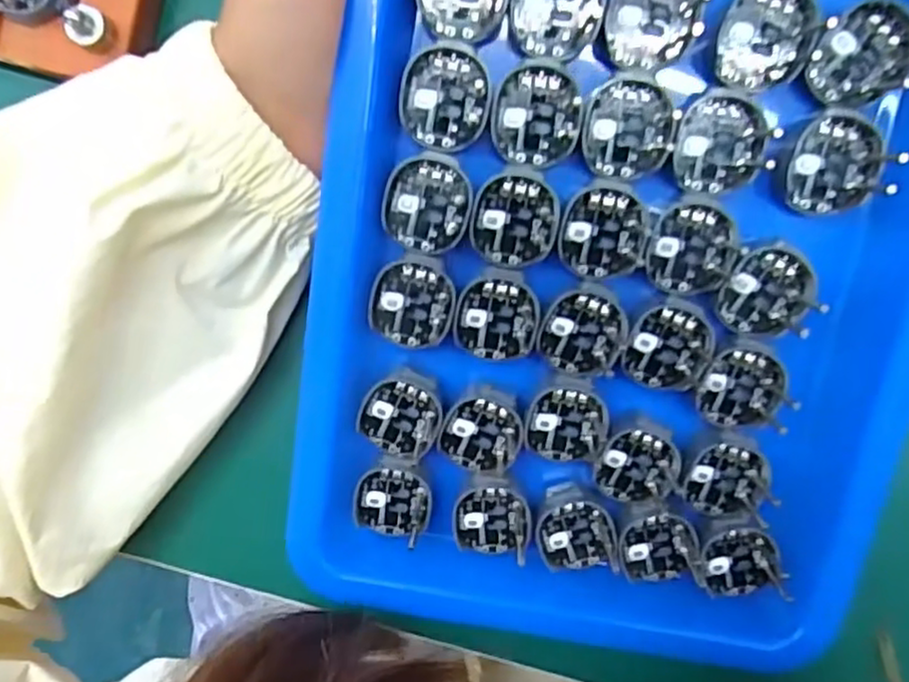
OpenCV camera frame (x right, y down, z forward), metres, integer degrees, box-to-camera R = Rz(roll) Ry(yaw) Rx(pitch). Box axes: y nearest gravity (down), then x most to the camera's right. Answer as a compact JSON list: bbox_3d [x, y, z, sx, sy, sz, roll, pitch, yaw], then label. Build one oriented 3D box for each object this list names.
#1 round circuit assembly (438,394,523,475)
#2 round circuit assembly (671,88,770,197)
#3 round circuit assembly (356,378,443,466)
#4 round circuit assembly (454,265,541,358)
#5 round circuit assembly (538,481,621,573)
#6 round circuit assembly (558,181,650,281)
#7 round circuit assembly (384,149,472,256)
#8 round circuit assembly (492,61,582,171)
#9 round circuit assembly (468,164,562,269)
[{"bbox_3d":[0.009,0.029,0.224,0.026,0.008,0.026,0,103,1],"label":"round circuit assembly"},{"bbox_3d":[0.076,-0.056,0.200,0.027,0.004,0.027,15,103,0],"label":"round circuit assembly"},{"bbox_3d":[-0.017,0.025,0.223,0.025,0.009,0.024,0,86,-2],"label":"round circuit assembly"},{"bbox_3d":[0.013,-0.008,0.214,0.024,0.008,0.027,2,102,-1],"label":"round circuit assembly"},{"bbox_3d":[0.040,0.062,0.229,0.025,0.008,0.029,-5,86,-2],"label":"round circuit assembly"},{"bbox_3d":[0.044,-0.033,0.205,0.026,0.004,0.028,1,105,2],"label":"round circuit assembly"},{"bbox_3d":[-0.008,-0.040,0.207,0.025,0.008,0.028,3,101,-1],"label":"round circuit assembly"},{"bbox_3d":[0.024,-0.064,0.198,0.025,0.004,0.029,5,105,1],"label":"round circuit assembly"},{"bbox_3d":[0.018,-0.036,0.205,0.025,0.004,0.029,2,106,0],"label":"round circuit assembly"}]

